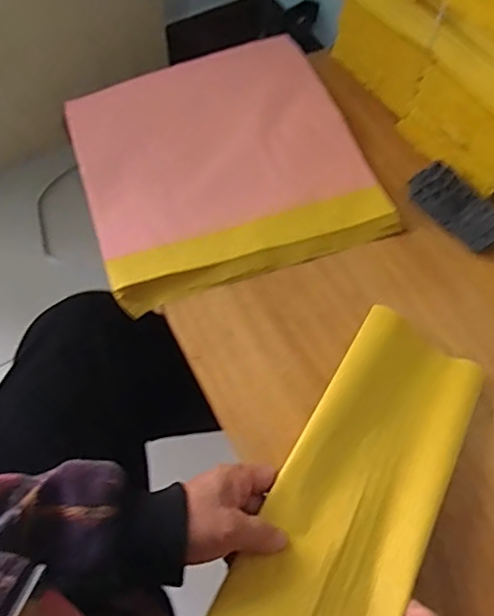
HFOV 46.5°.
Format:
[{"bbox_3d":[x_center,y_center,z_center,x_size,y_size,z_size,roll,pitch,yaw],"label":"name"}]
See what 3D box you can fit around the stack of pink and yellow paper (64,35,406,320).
[{"bbox_3d":[-0.029,-0.167,0.634,0.295,0.026,0.304,-16,63,-10],"label":"stack of pink and yellow paper"}]

